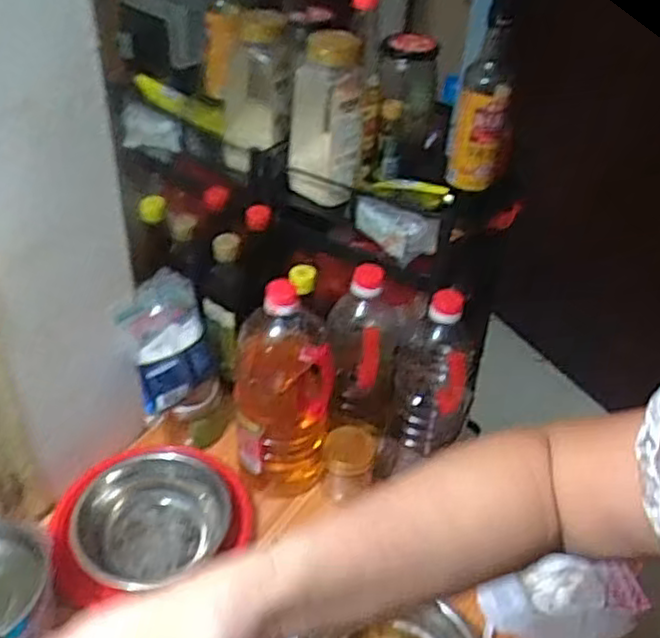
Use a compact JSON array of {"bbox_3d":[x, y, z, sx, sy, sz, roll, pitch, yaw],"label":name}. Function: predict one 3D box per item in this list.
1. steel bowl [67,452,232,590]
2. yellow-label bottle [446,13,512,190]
[{"bbox_3d":[-0.197,0.232,0.786,0.163,0.073,0.158,2,40,-2],"label":"steel bowl"},{"bbox_3d":[0.193,-0.256,0.862,0.073,0.191,0.065,12,40,9],"label":"yellow-label bottle"}]

